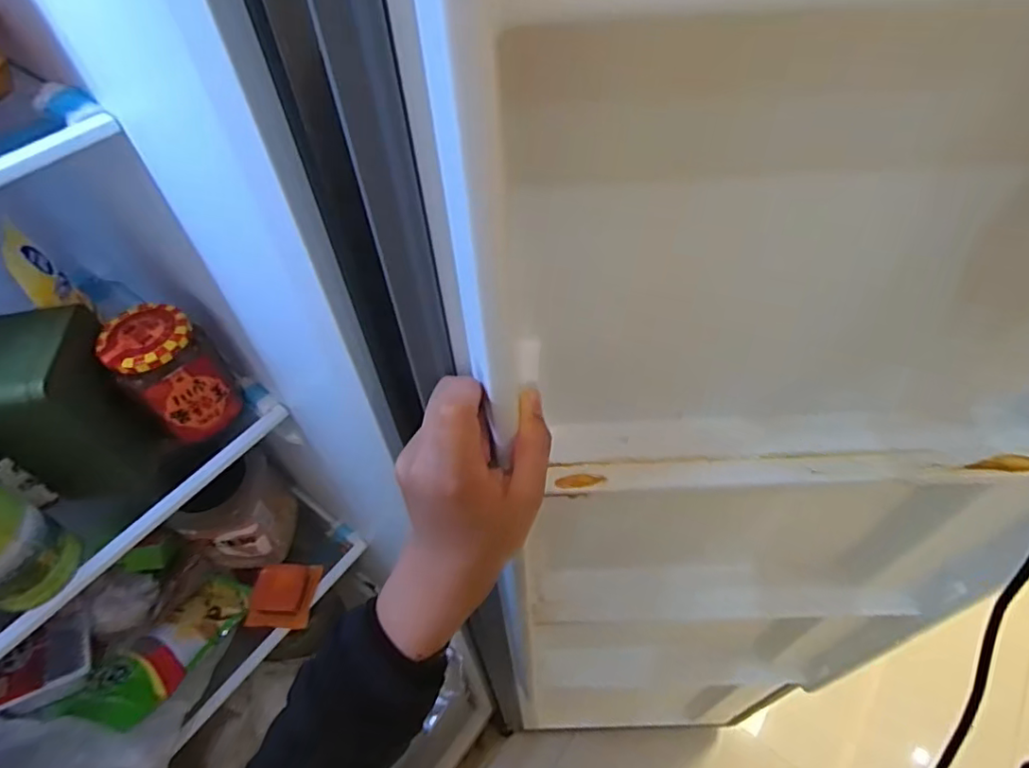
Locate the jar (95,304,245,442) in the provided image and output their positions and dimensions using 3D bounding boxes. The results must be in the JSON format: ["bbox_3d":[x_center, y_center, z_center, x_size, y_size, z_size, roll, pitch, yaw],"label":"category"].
[{"bbox_3d":[-0.277,-0.007,0.476,0.063,0.112,0.066,-1,52,2],"label":"jar"}]

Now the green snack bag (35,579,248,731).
[{"bbox_3d":[-0.388,0.295,0.648,0.082,0.038,0.193,22,37,19],"label":"green snack bag"}]

